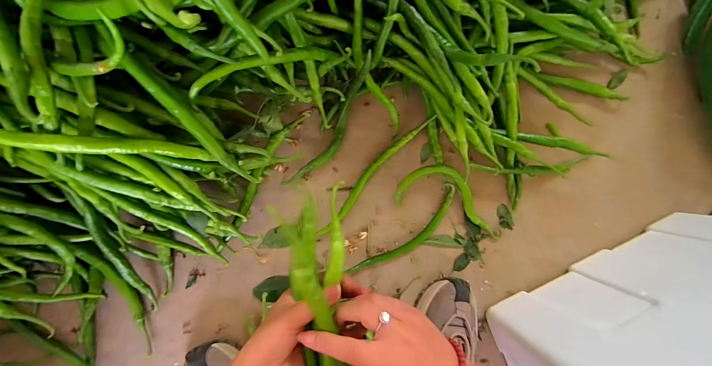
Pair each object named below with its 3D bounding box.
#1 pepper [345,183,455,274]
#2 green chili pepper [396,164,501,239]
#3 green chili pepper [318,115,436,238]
[{"bbox_3d":[0.082,0.085,0.488,0.211,0.012,0.050,-41,98,-5],"label":"pepper"},{"bbox_3d":[0.159,0.023,0.488,0.190,0.030,0.076,19,90,-9],"label":"green chili pepper"},{"bbox_3d":[0.026,-0.014,0.470,0.023,0.022,0.245,43,86,-9],"label":"green chili pepper"}]

